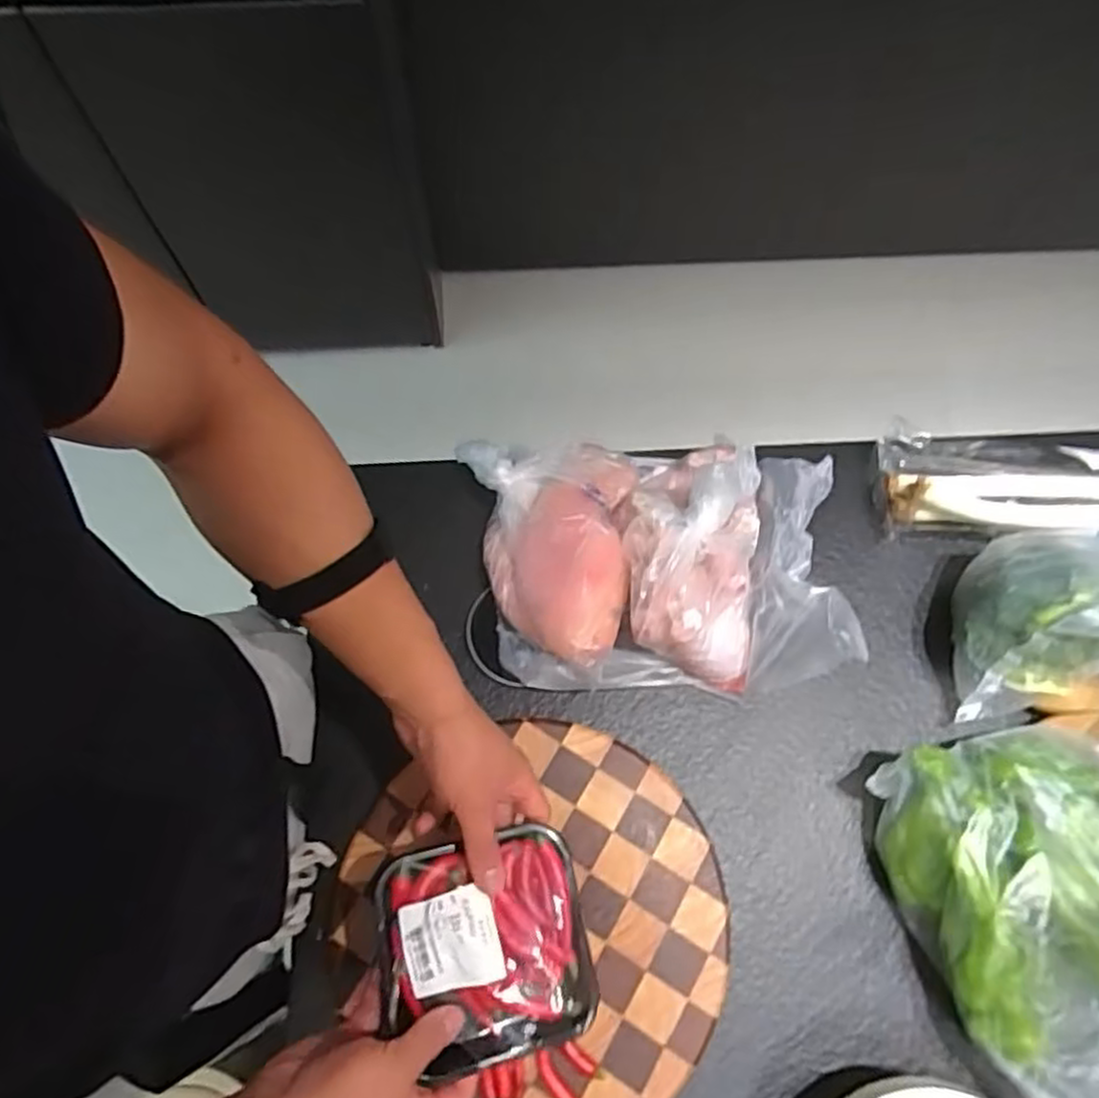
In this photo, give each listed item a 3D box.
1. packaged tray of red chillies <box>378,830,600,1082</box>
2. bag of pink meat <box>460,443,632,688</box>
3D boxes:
[{"bbox_3d":[-0.041,0.264,0.492,0.134,0.033,0.130,-6,75,-22],"label":"packaged tray of red chillies"},{"bbox_3d":[0.006,0.006,0.693,0.152,0.067,0.237,-4,70,-3],"label":"bag of pink meat"}]

